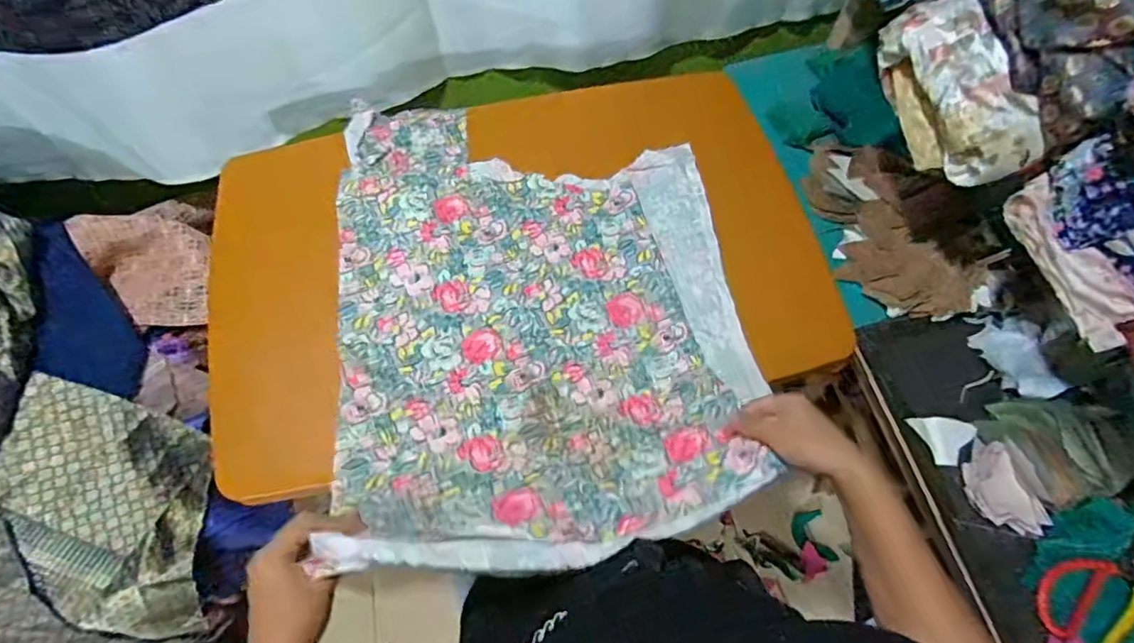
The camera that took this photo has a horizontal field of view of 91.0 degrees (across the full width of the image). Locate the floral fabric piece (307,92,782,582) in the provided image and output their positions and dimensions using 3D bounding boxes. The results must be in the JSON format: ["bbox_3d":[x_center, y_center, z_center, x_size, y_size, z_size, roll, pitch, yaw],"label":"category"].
[{"bbox_3d":[-0.032,-0.050,0.616,0.447,0.142,0.569,-8,67,-4],"label":"floral fabric piece"}]

